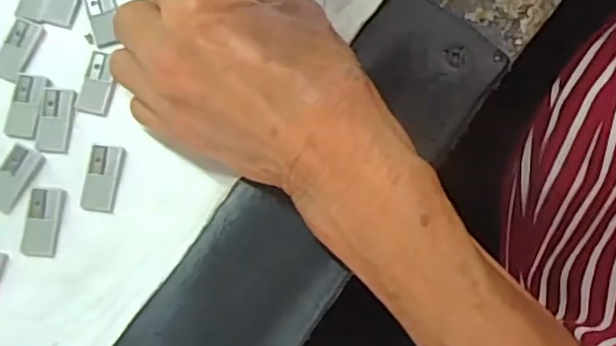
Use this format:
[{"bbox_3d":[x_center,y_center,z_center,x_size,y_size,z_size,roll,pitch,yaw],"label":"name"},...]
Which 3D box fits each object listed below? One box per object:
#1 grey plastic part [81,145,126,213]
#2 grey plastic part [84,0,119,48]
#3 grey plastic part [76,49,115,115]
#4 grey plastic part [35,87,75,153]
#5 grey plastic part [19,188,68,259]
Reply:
[{"bbox_3d":[-0.086,0.002,0.247,0.014,0.004,0.028,8,76,3],"label":"grey plastic part"},{"bbox_3d":[-0.093,-0.072,0.265,0.013,0.004,0.030,-16,76,-3],"label":"grey plastic part"},{"bbox_3d":[-0.092,-0.040,0.258,0.014,0.004,0.028,10,76,3],"label":"grey plastic part"},{"bbox_3d":[-0.109,-0.023,0.254,0.014,0.004,0.029,2,75,1],"label":"grey plastic part"},{"bbox_3d":[-0.109,0.020,0.243,0.014,0.004,0.028,5,76,2],"label":"grey plastic part"}]

